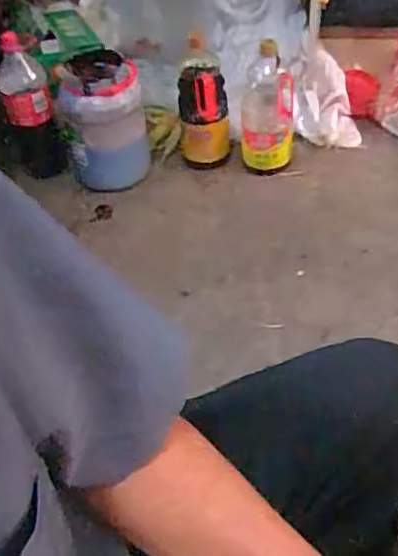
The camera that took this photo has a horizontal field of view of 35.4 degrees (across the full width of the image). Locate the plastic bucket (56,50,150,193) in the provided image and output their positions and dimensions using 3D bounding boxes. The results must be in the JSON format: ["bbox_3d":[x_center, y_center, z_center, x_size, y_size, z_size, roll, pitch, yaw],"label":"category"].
[{"bbox_3d":[-0.194,-0.320,1.284,0.161,0.233,0.156,-8,47,-3],"label":"plastic bucket"}]

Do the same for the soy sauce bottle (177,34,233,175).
[{"bbox_3d":[0.008,-0.368,1.332,0.103,0.255,0.124,-10,47,-5],"label":"soy sauce bottle"}]

